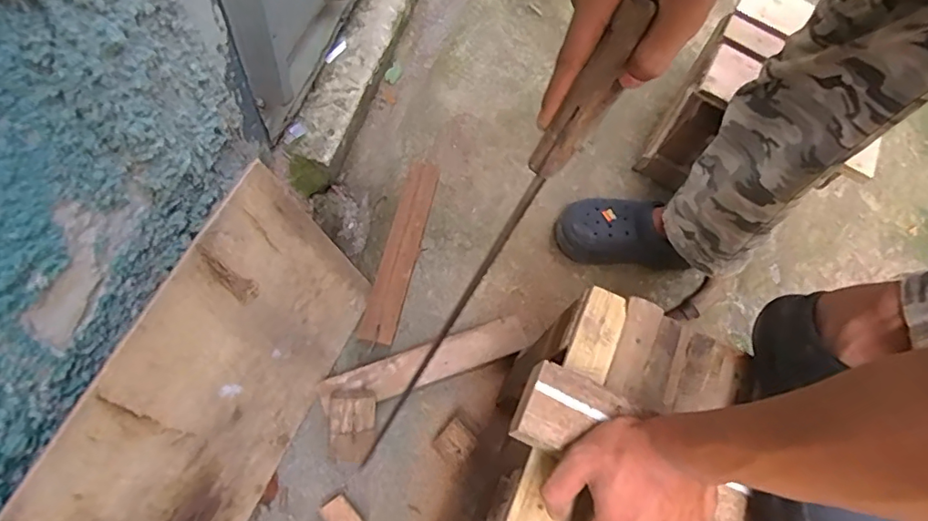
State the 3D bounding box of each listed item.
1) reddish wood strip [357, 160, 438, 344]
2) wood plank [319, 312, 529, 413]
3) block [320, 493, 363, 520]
[{"bbox_3d":[-0.101,-0.023,0.858,0.056,0.017,0.320,16,65,-1],"label":"reddish wood strip"},{"bbox_3d":[-0.056,0.152,0.787,0.312,0.024,0.061,-18,70,-15],"label":"wood plank"},{"bbox_3d":[-0.163,0.355,0.724,0.036,0.046,0.065,-35,75,-20],"label":"block"}]

